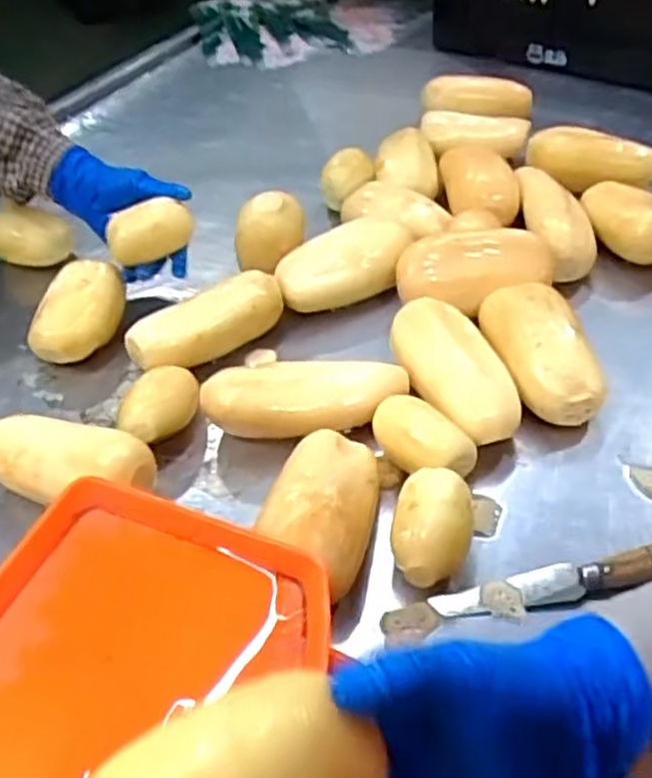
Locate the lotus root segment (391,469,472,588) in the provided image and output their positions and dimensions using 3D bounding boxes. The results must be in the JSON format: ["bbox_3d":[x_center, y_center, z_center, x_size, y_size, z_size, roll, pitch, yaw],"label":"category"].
[{"bbox_3d":[0.080,0.105,0.580,0.058,0.058,0.086,5,47,11],"label":"lotus root segment"}]

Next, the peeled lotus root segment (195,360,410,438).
[{"bbox_3d":[-0.016,0.010,0.701,0.183,0.061,0.068,-7,46,0],"label":"peeled lotus root segment"}]

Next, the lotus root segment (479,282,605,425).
[{"bbox_3d":[0.194,-0.031,0.709,0.076,0.066,0.141,-12,46,-5],"label":"lotus root segment"}]

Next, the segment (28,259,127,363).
[{"bbox_3d":[-0.249,-0.075,0.801,0.074,0.052,0.115,15,56,9],"label":"segment"}]

